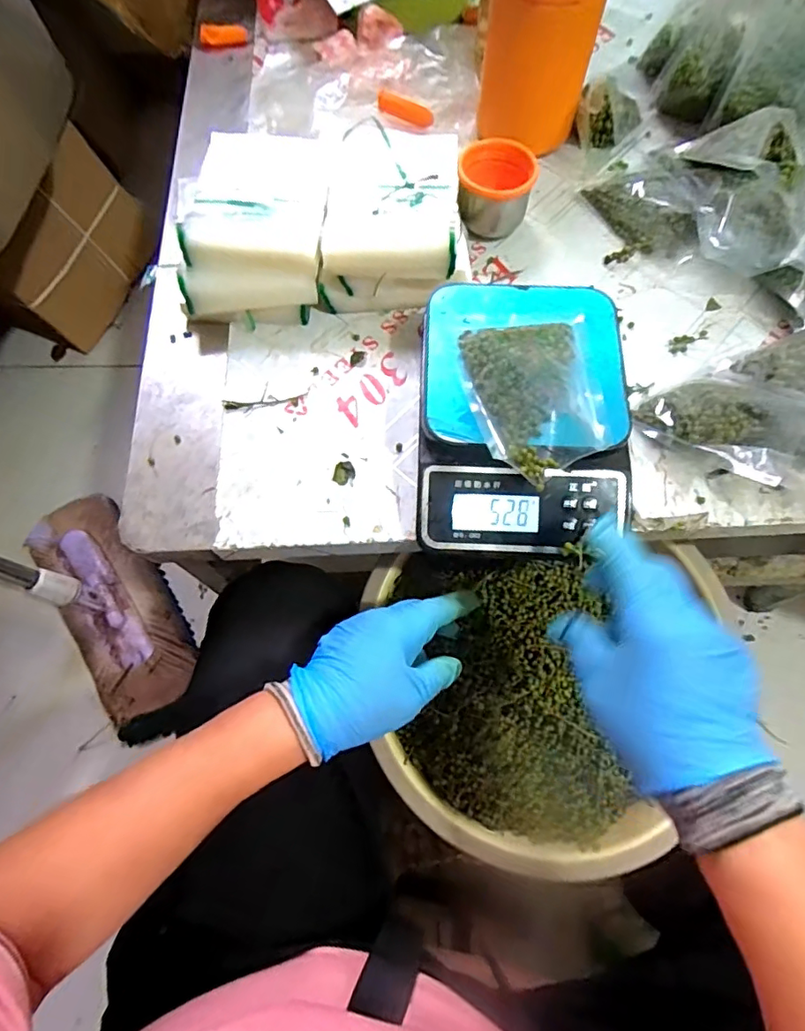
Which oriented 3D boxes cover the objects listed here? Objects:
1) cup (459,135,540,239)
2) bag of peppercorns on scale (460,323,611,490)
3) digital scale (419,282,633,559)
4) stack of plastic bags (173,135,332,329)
[{"bbox_3d":[0.084,-0.296,0.494,0.067,0.052,0.058,2,68,0],"label":"cup"},{"bbox_3d":[0.089,-0.085,0.374,0.086,0.028,0.123,0,68,0],"label":"bag of peppercorns on scale"},{"bbox_3d":[0.089,-0.074,0.410,0.147,0.056,0.207,2,68,1],"label":"digital scale"},{"bbox_3d":[-0.126,-0.253,0.476,0.126,0.069,0.171,-5,68,-2],"label":"stack of plastic bags"}]

